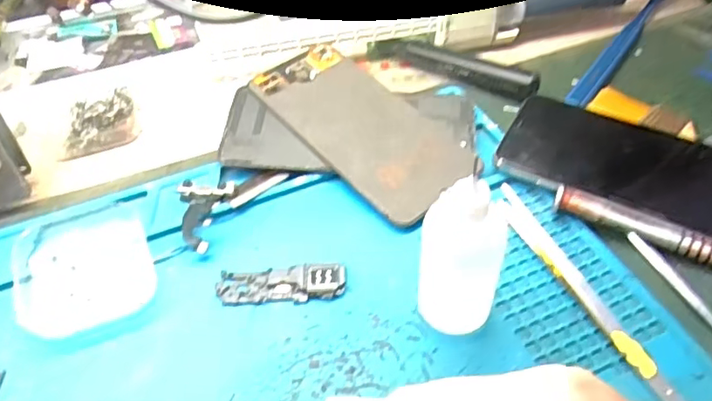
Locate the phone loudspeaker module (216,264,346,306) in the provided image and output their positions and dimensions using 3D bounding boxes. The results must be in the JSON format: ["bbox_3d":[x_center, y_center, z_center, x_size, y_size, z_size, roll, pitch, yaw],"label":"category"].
[{"bbox_3d":[-0.037,0.042,0.290,0.063,0.004,0.019,-4,48,0],"label":"phone loudspeaker module"}]

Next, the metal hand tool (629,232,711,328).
[{"bbox_3d":[0.163,0.049,0.273,0.009,0.004,0.093,-18,49,-13],"label":"metal hand tool"}]

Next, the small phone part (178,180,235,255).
[{"bbox_3d":[-0.089,0.007,0.319,0.032,0.005,0.047,8,49,10],"label":"small phone part"}]

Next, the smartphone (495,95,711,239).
[{"bbox_3d":[0.157,-0.021,0.328,0.138,0.012,0.075,21,52,21],"label":"smartphone"}]

